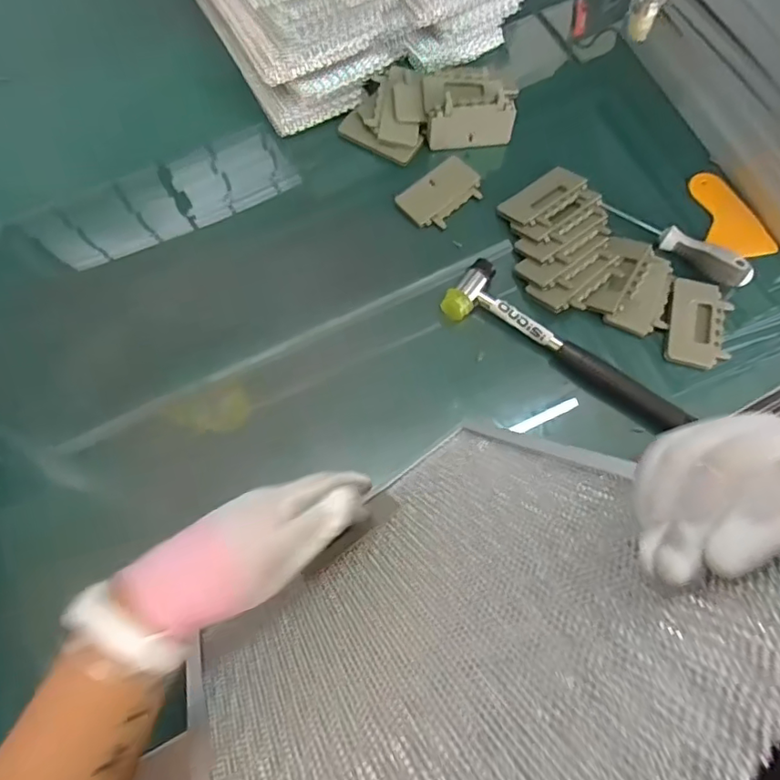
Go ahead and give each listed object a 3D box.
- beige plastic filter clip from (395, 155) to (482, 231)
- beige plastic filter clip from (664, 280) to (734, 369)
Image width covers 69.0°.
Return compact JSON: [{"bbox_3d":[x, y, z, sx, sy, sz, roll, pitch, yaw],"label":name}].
[{"bbox_3d":[0.053,-0.200,0.577,0.087,0.010,0.057,-41,74,-14],"label":"beige plastic filter clip"},{"bbox_3d":[0.287,-0.060,0.525,0.054,0.010,0.087,15,70,5],"label":"beige plastic filter clip"}]

